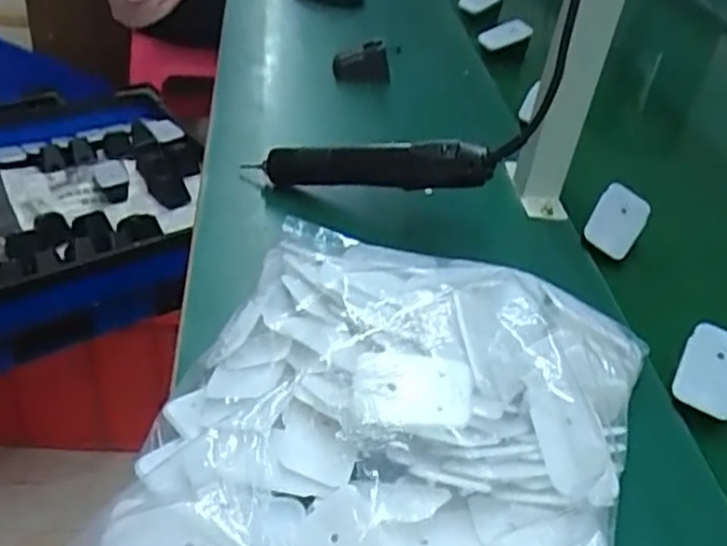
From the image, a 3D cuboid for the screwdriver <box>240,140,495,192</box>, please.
[{"bbox_3d":[0.005,-0.094,0.625,0.210,0.044,0.031,3,35,25],"label":"screwdriver"}]

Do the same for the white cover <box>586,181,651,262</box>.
[{"bbox_3d":[0.228,-0.046,0.639,0.046,0.008,0.062,32,82,-8],"label":"white cover"}]

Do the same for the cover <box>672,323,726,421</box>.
[{"bbox_3d":[0.248,0.069,0.501,0.044,0.007,0.066,21,64,26],"label":"cover"}]

